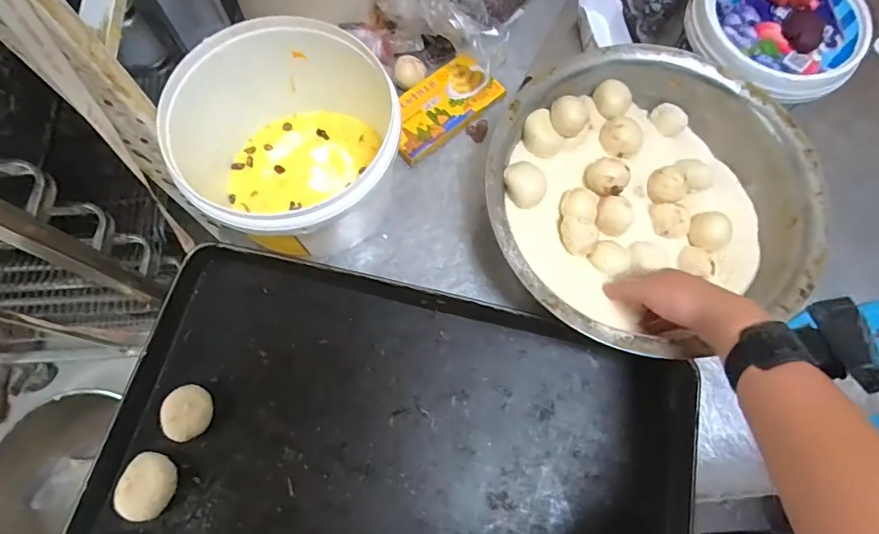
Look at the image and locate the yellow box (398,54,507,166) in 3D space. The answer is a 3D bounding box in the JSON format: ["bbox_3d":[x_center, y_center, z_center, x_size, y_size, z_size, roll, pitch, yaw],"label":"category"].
[{"bbox_3d":[0.000,-0.219,0.671,0.167,0.027,0.087,-38,77,-13],"label":"yellow box"}]

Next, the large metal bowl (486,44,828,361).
[{"bbox_3d":[0.234,-0.076,0.579,0.344,0.109,0.345,1,72,-2],"label":"large metal bowl"}]

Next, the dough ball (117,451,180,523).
[{"bbox_3d":[-0.310,0.231,0.512,0.058,0.024,0.060,1,72,-2],"label":"dough ball"}]

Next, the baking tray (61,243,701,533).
[{"bbox_3d":[-0.051,0.222,0.512,0.599,0.035,0.410,13,72,4],"label":"baking tray"}]

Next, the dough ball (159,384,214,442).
[{"bbox_3d":[-0.281,0.159,0.533,0.053,0.031,0.052,1,72,-2],"label":"dough ball"}]

